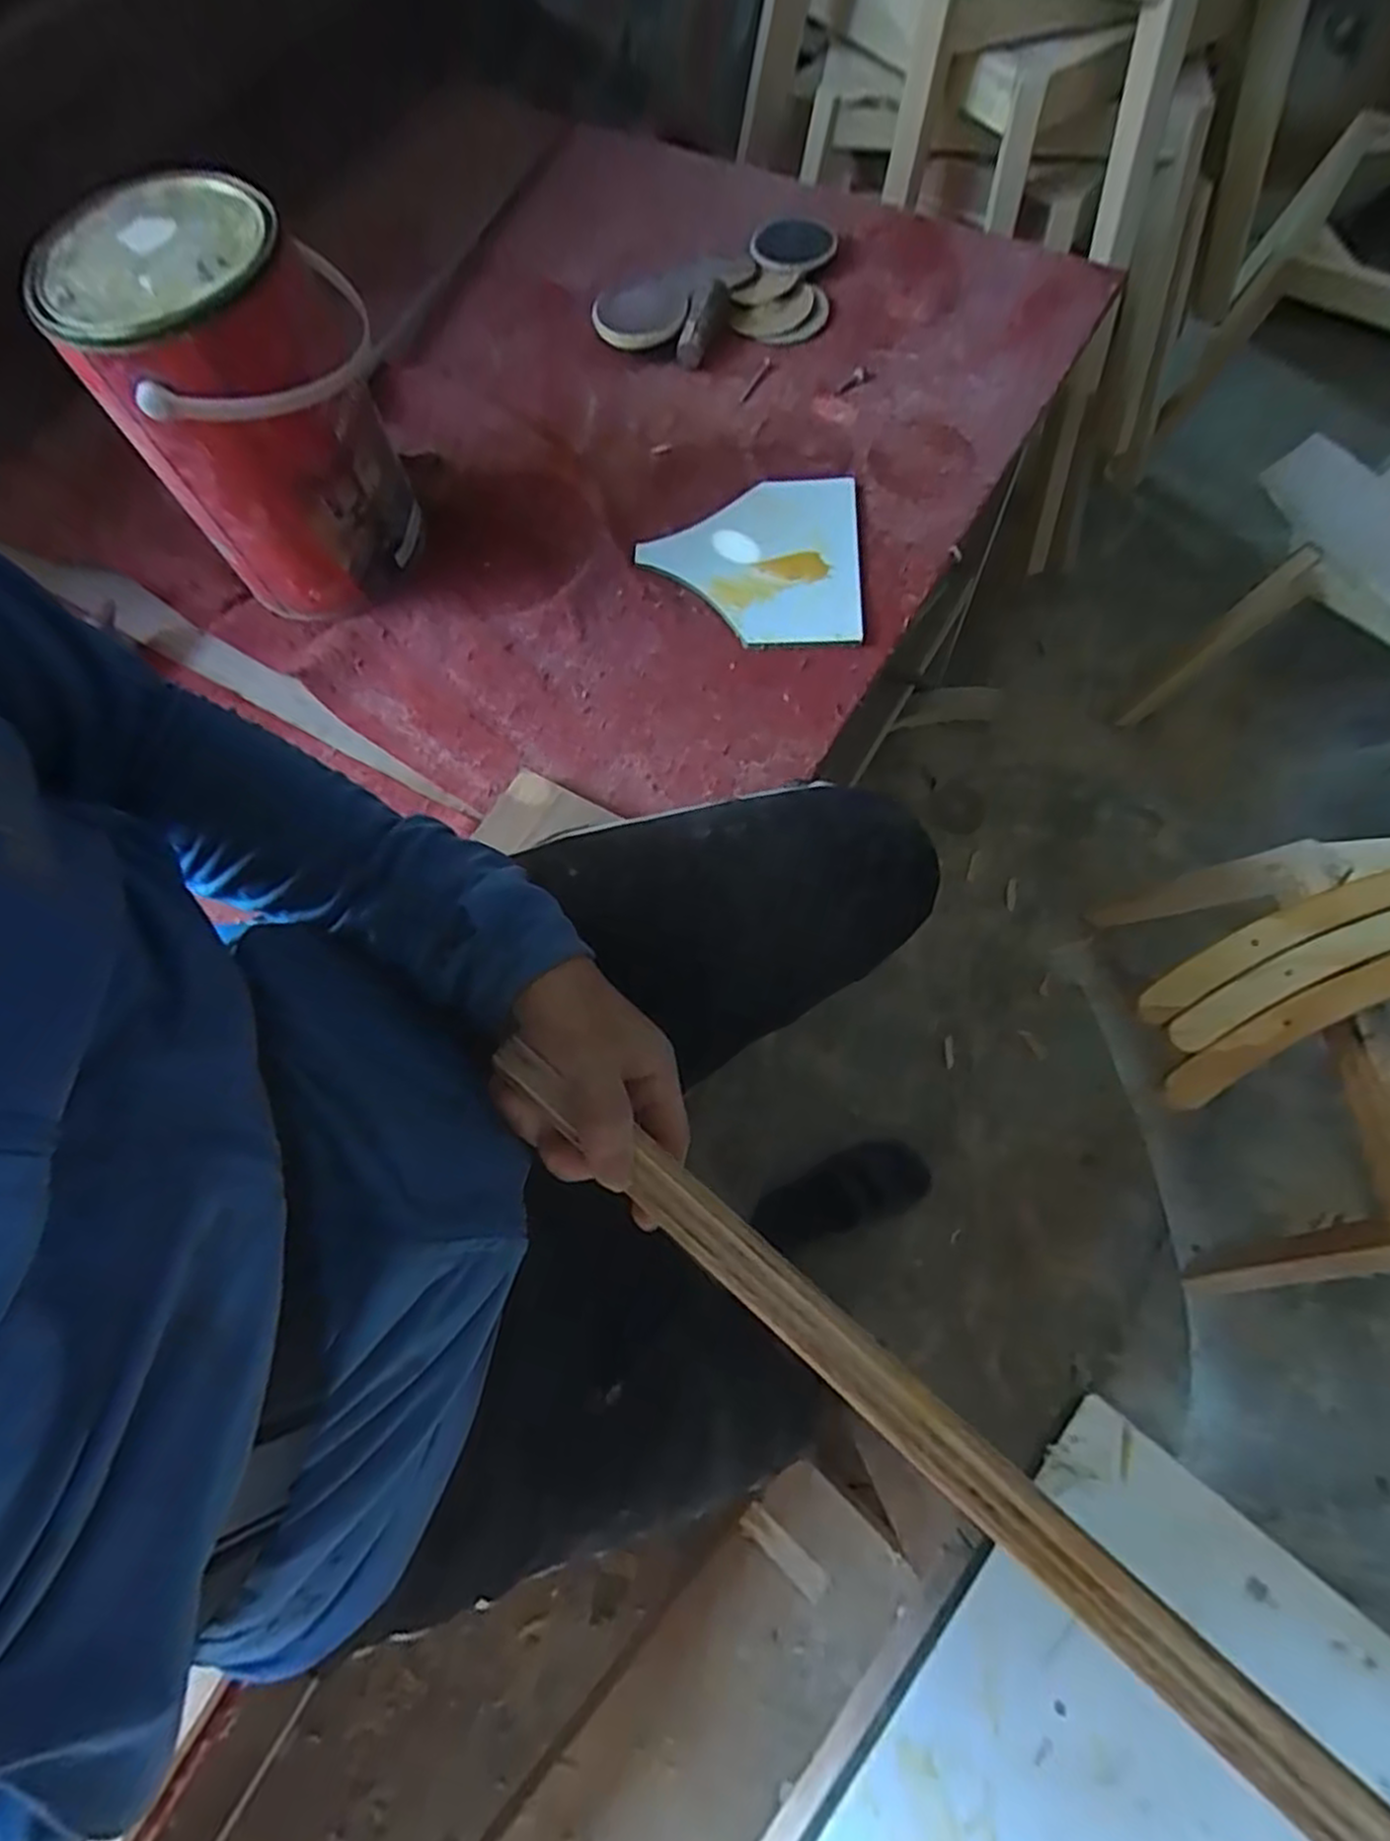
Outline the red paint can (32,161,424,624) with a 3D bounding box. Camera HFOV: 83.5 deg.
[{"bbox_3d":[-0.333,-0.389,0.613,0.178,0.239,0.167,-1,70,2],"label":"red paint can"}]

